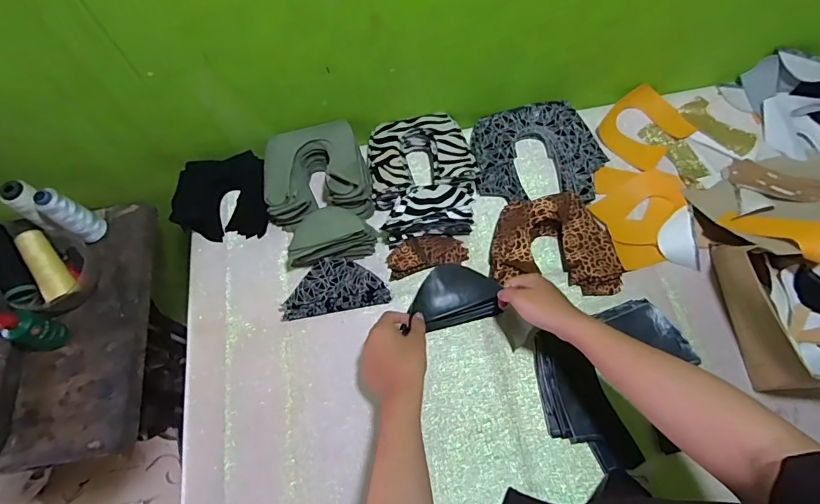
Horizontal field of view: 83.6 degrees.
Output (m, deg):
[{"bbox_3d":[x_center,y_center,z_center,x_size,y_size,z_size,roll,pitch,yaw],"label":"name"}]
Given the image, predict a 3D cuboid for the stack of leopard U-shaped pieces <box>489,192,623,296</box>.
[{"bbox_3d":[0.204,-0.010,0.655,0.177,0.038,0.143,-5,66,1],"label":"stack of leopard U-shaped pieces"}]

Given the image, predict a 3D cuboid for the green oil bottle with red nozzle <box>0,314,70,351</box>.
[{"bbox_3d":[-0.535,0.102,0.626,0.051,0.100,0.047,11,67,8],"label":"green oil bottle with red nozzle"}]

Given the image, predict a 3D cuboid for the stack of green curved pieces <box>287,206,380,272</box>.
[{"bbox_3d":[-0.121,-0.022,0.677,0.136,0.074,0.061,-11,66,-2],"label":"stack of green curved pieces"}]

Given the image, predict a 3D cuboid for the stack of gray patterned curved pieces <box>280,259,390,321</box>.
[{"bbox_3d":[-0.112,0.049,0.670,0.154,0.030,0.077,-9,66,-1],"label":"stack of gray patterned curved pieces"}]

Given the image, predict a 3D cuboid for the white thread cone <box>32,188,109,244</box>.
[{"bbox_3d":[-0.510,-0.055,0.695,0.039,0.112,0.041,30,71,15],"label":"white thread cone"}]

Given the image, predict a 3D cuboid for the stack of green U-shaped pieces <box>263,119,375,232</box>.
[{"bbox_3d":[-0.145,-0.119,0.719,0.159,0.064,0.149,-12,66,-2],"label":"stack of green U-shaped pieces"}]

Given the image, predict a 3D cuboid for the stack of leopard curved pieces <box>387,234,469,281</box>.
[{"bbox_3d":[0.024,0.001,0.681,0.114,0.022,0.054,-12,66,-2],"label":"stack of leopard curved pieces"}]

